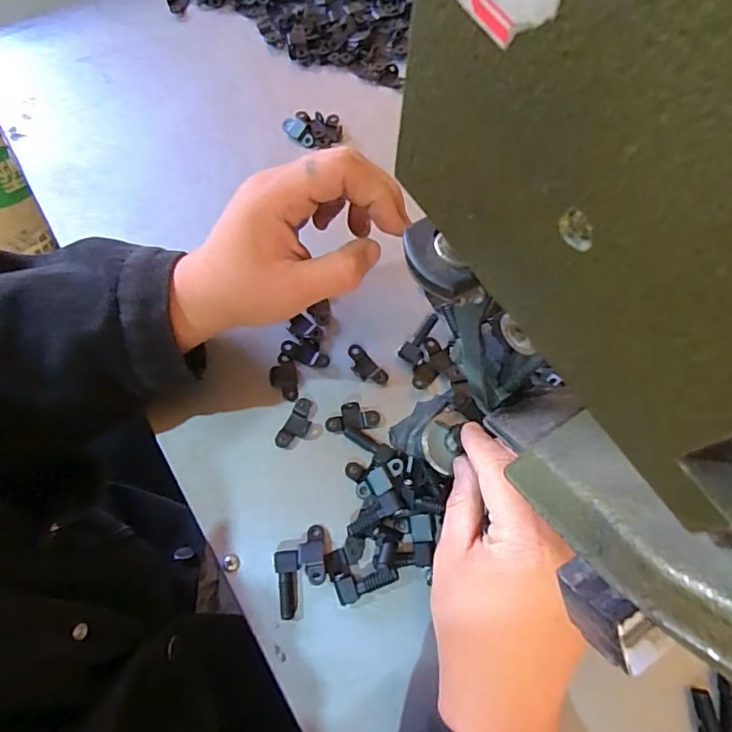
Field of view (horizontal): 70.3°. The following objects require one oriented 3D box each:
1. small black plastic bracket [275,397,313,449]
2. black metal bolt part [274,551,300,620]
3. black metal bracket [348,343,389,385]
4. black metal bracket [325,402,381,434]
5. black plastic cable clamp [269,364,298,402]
[{"bbox_3d":[-0.044,0.038,0.332,0.016,0.004,0.034,27,72,11],"label":"small black plastic bracket"},{"bbox_3d":[-0.045,0.125,0.296,0.014,0.010,0.036,-2,69,1],"label":"black metal bolt part"},{"bbox_3d":[0.000,0.000,0.347,0.015,0.005,0.034,-42,73,-13],"label":"black metal bracket"},{"bbox_3d":[-0.009,0.033,0.333,0.034,0.006,0.018,-12,69,-3],"label":"black metal bracket"},{"bbox_3d":[-0.054,0.011,0.341,0.017,0.004,0.025,-11,69,-2],"label":"black plastic cable clamp"}]

